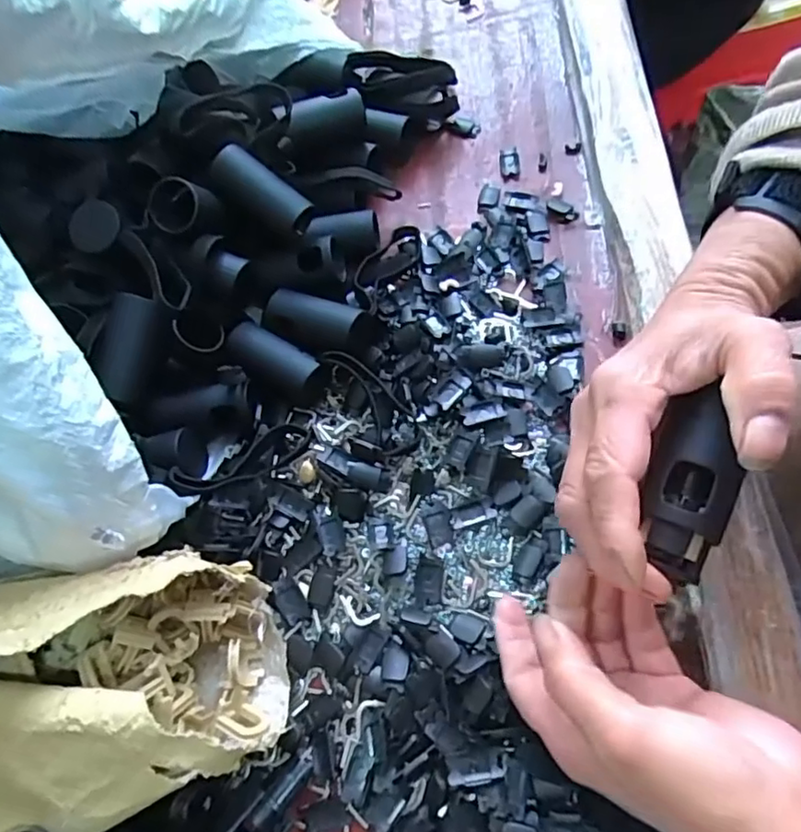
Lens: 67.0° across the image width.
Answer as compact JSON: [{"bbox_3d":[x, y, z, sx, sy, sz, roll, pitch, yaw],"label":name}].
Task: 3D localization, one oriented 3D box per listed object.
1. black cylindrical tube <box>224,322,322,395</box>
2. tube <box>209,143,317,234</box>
[{"bbox_3d":[-0.077,-0.036,0.371,0.060,0.022,0.025,29,68,3],"label":"black cylindrical tube"},{"bbox_3d":[-0.085,-0.140,0.372,0.061,0.020,0.021,34,68,-2],"label":"tube"}]

